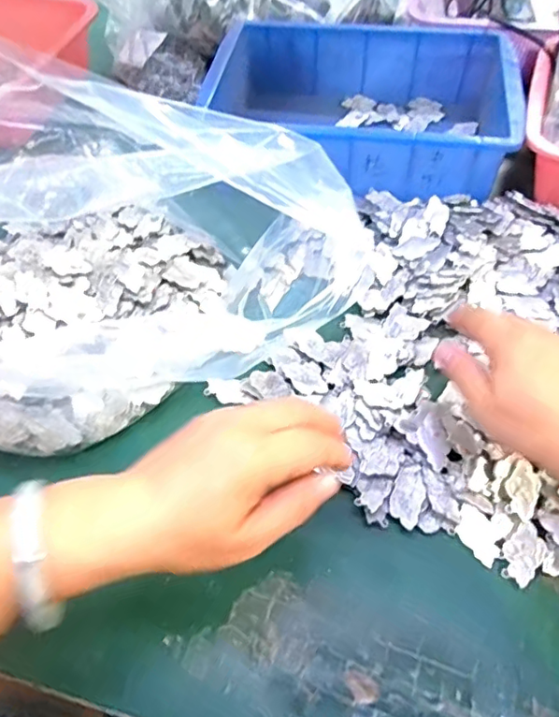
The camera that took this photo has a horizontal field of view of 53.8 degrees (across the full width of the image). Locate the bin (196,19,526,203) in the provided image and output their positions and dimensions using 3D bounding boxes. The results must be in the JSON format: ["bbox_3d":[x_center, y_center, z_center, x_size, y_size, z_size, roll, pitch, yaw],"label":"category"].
[{"bbox_3d":[0.081,-0.252,0.578,0.296,0.094,0.205,9,56,8],"label":"bin"}]

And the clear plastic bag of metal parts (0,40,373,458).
[{"bbox_3d":[-0.128,-0.113,0.407,0.341,0.172,0.240,-27,59,-15],"label":"clear plastic bag of metal parts"}]

